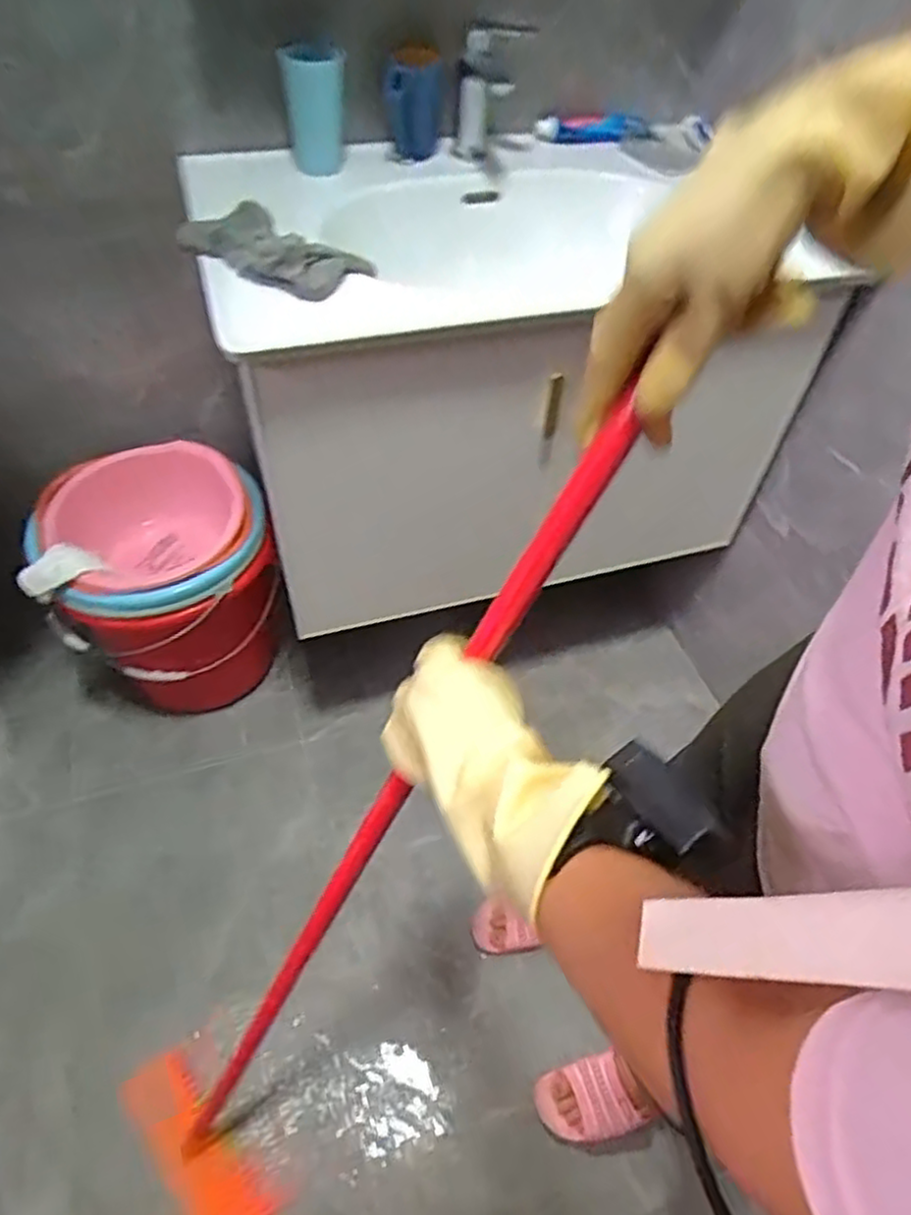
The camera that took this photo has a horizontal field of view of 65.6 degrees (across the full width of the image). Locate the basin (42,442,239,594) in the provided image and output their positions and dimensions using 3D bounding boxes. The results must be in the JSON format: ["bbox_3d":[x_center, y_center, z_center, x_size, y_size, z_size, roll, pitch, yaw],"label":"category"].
[{"bbox_3d":[-0.471,-0.104,1.144,0.273,0.200,0.272,2,51,-2],"label":"basin"}]

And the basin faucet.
[{"bbox_3d":[0.040,-0.693,0.974,0.058,0.180,0.191,-7,52,-10],"label":"basin faucet"}]

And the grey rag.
[{"bbox_3d":[-0.208,-0.404,0.788,0.209,0.046,0.127,34,57,22],"label":"grey rag"}]

